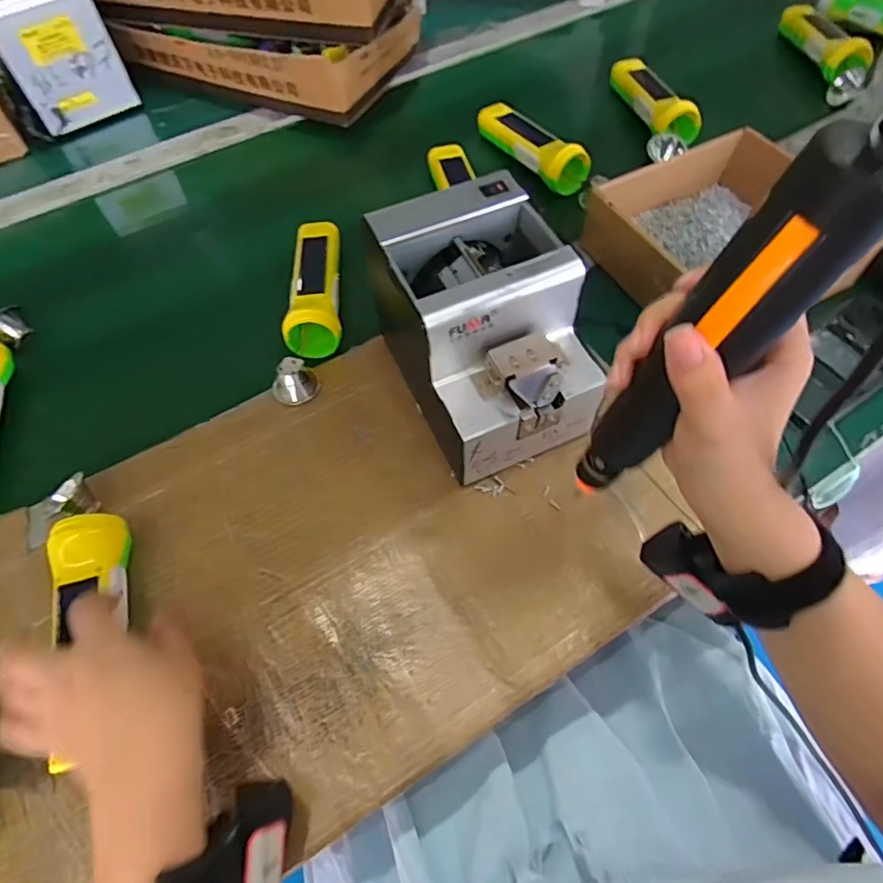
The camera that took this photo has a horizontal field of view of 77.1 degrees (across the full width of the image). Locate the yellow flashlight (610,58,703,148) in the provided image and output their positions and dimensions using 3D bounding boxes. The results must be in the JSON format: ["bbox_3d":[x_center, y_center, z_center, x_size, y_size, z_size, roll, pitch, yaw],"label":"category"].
[{"bbox_3d":[0.270,-0.439,0.700,0.054,0.041,0.158,-11,61,-5],"label":"yellow flashlight"}]

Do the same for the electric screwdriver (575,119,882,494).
[{"bbox_3d":[0.113,-0.035,0.259,0.046,0.238,0.032,12,62,-2],"label":"electric screwdriver"}]

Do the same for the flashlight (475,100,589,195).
[{"bbox_3d":[0.110,-0.358,0.664,0.049,0.044,0.177,-32,65,-15],"label":"flashlight"}]

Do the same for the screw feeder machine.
[{"bbox_3d":[0.034,-0.086,0.449,0.122,0.148,0.174,-23,63,-11],"label":"screw feeder machine"}]

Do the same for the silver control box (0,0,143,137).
[{"bbox_3d":[-0.499,-0.503,0.710,0.129,0.139,0.124,-34,65,-17],"label":"silver control box"}]

